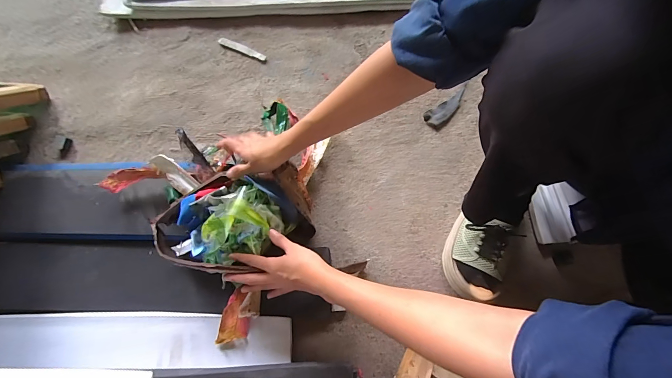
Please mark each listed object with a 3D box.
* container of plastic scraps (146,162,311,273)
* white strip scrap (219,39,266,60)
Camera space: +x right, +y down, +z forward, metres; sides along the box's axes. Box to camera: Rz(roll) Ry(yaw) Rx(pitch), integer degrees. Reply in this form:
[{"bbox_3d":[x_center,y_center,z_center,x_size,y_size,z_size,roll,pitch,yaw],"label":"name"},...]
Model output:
[{"bbox_3d":[-0.178,0.050,0.461,0.251,0.170,0.147,-6,77,0],"label":"container of plastic scraps"},{"bbox_3d":[-0.206,-0.308,0.657,0.116,0.008,0.012,25,79,7],"label":"white strip scrap"}]

